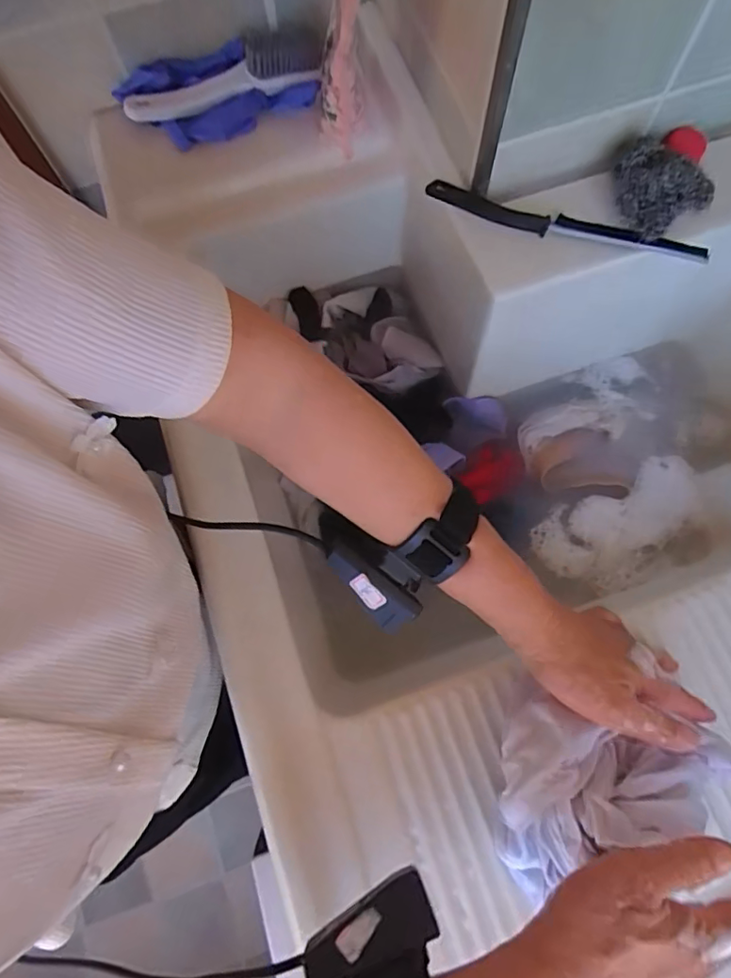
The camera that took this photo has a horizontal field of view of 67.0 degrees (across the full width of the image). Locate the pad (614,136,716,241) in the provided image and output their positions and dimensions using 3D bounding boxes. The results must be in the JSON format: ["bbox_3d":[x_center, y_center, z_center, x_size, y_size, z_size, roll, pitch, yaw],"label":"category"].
[{"bbox_3d":[0.222,-0.231,0.419,0.066,0.030,0.060,-34,76,-8],"label":"pad"}]

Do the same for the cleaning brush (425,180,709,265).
[{"bbox_3d":[0.153,-0.208,0.432,0.217,0.011,0.020,16,75,6],"label":"cleaning brush"}]

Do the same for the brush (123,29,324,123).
[{"bbox_3d":[-0.126,-0.364,0.485,0.176,0.035,0.038,-12,74,-2],"label":"brush"}]

